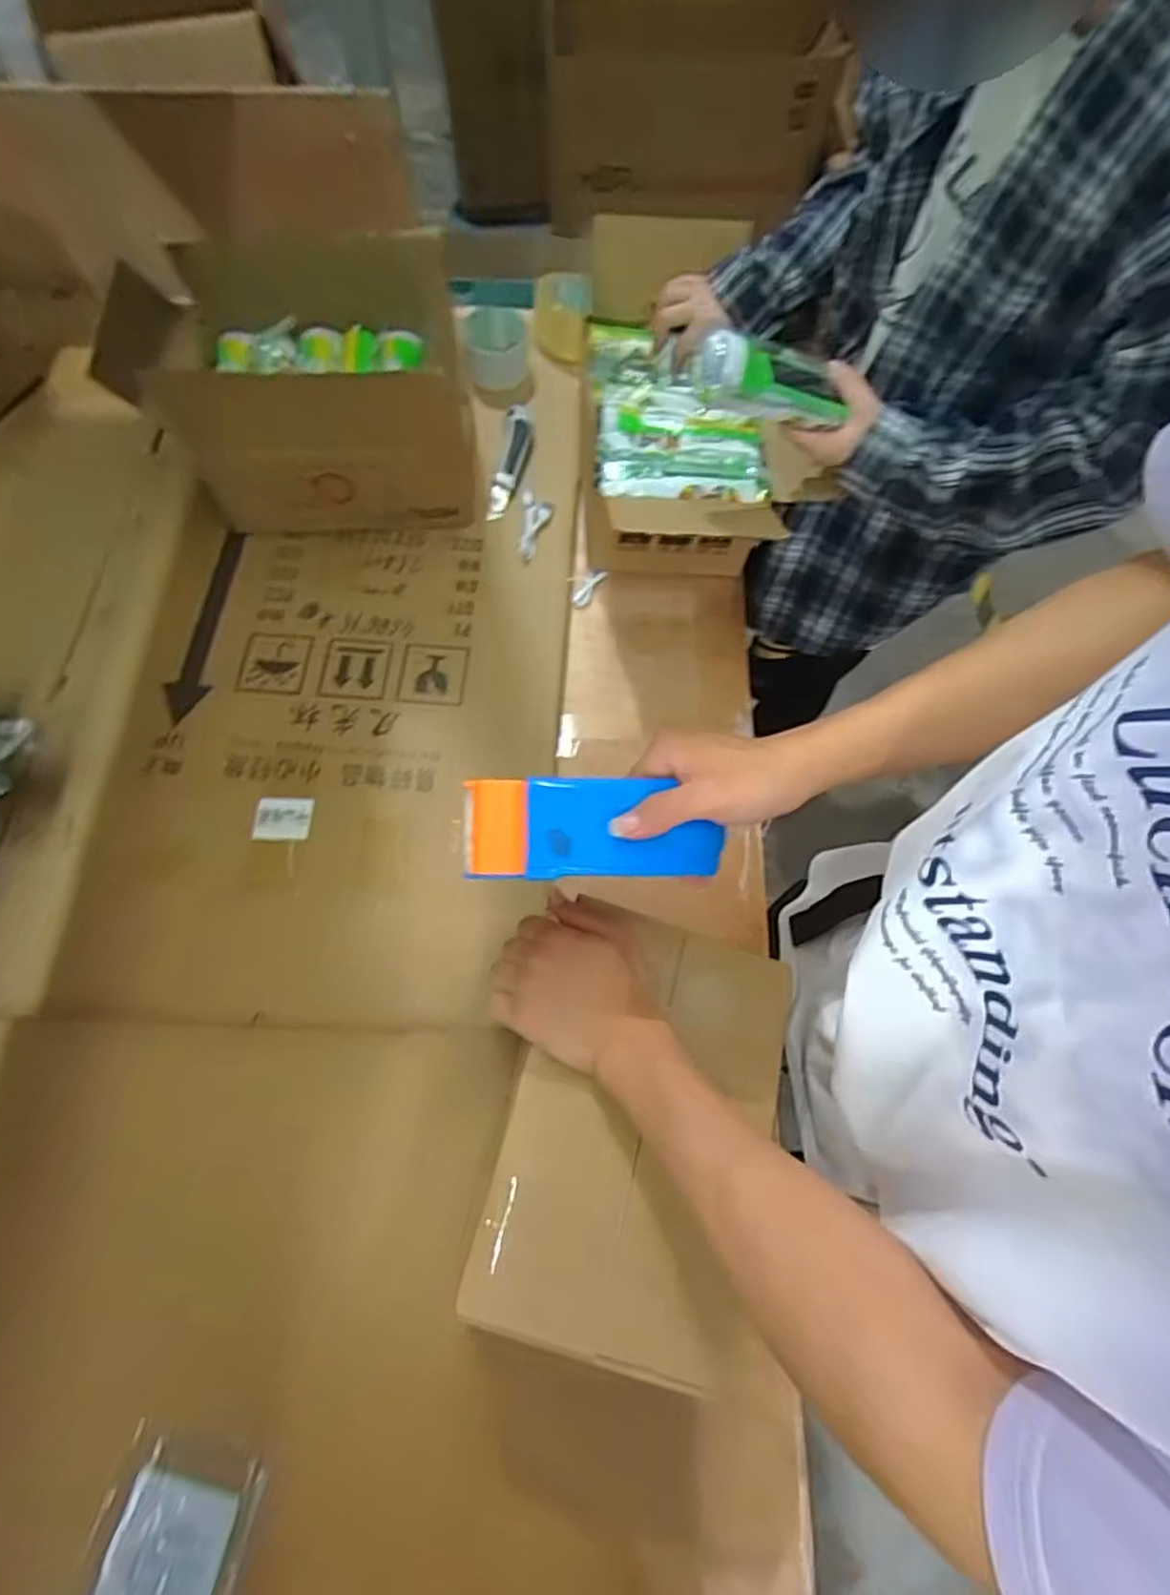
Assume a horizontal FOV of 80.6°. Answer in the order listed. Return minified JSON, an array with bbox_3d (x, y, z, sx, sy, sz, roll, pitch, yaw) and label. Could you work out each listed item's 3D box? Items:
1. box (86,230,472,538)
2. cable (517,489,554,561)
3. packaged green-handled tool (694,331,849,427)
[{"bbox_3d":[-0.272,-0.420,0.723,0.290,0.191,0.202,-2,68,-2],"label":"box"},{"bbox_3d":[-0.057,-0.311,0.781,0.037,0.011,0.086,5,68,1],"label":"cable"},{"bbox_3d":[0.157,-0.356,0.586,0.133,0.043,0.047,-4,67,-23],"label":"packaged green-handled tool"}]

